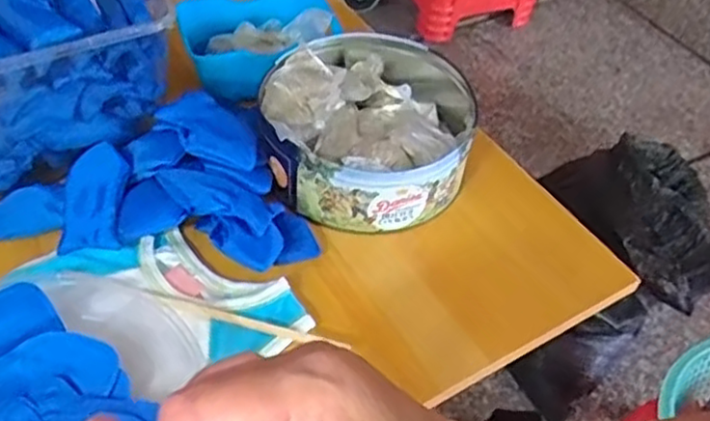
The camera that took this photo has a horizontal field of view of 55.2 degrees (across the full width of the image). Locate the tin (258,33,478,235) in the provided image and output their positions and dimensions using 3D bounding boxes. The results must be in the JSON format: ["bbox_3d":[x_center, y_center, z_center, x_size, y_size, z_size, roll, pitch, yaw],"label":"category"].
[{"bbox_3d":[0.011,-0.081,0.627,0.186,0.079,0.207,7,48,1],"label":"tin"}]

